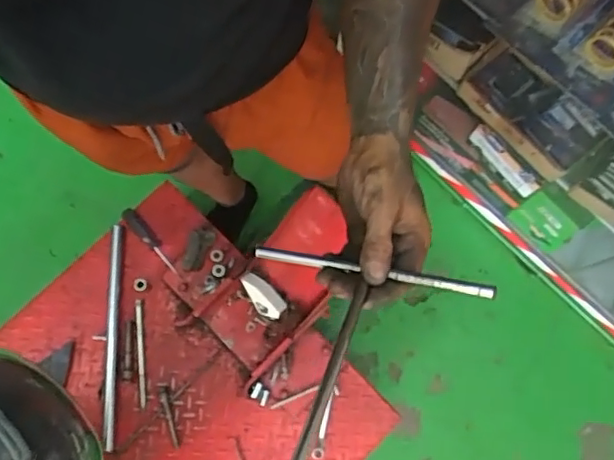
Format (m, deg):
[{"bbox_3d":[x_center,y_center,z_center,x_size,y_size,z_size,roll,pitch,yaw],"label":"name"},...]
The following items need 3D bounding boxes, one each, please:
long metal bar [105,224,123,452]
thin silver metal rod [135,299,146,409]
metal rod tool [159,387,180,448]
[{"bbox_3d":[-0.392,0.208,1.179,0.023,0.016,0.440,-1,77,-2],"label":"long metal bar"},{"bbox_3d":[-0.336,0.248,1.182,0.015,0.011,0.212,-5,77,-3],"label":"thin silver metal rod"},{"bbox_3d":[-0.273,0.372,1.162,0.018,0.007,0.117,-17,78,-5],"label":"metal rod tool"}]

